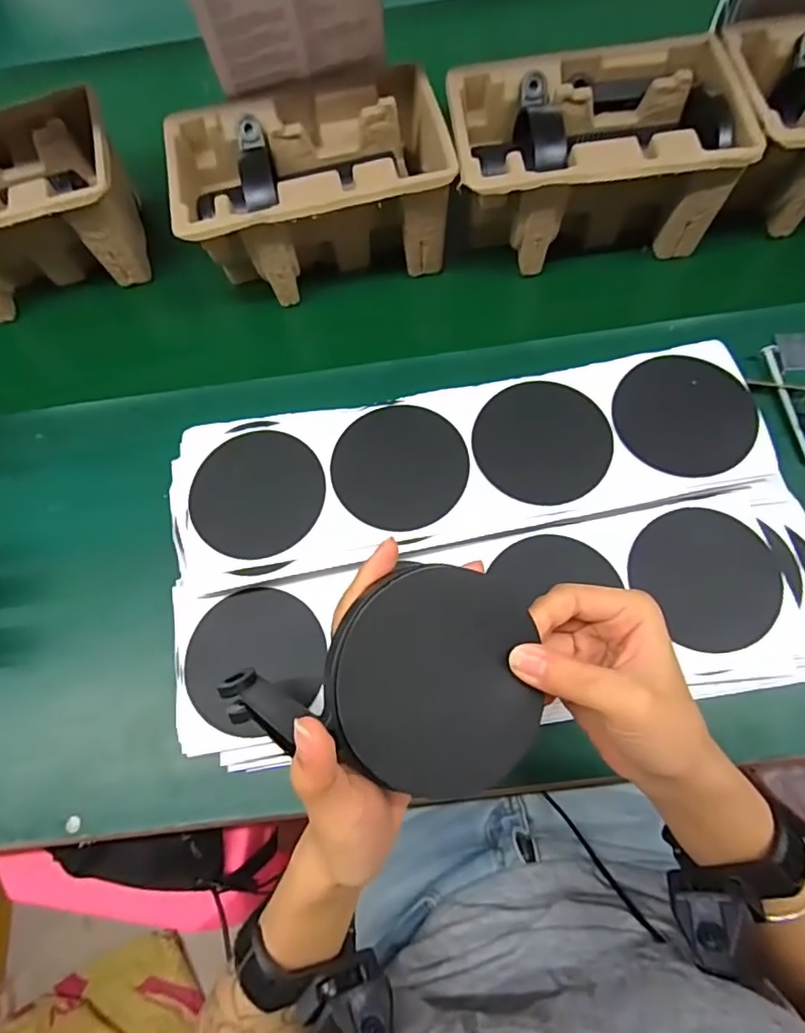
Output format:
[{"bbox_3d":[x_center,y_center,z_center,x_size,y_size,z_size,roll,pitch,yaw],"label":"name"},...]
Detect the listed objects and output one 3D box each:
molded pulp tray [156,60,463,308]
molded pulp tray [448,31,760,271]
[{"bbox_3d":[-0.079,-0.287,0.500,0.216,0.102,0.144,-12,70,-3],"label":"molded pulp tray"},{"bbox_3d":[0.153,-0.306,0.487,0.218,0.104,0.137,-4,70,0],"label":"molded pulp tray"}]

